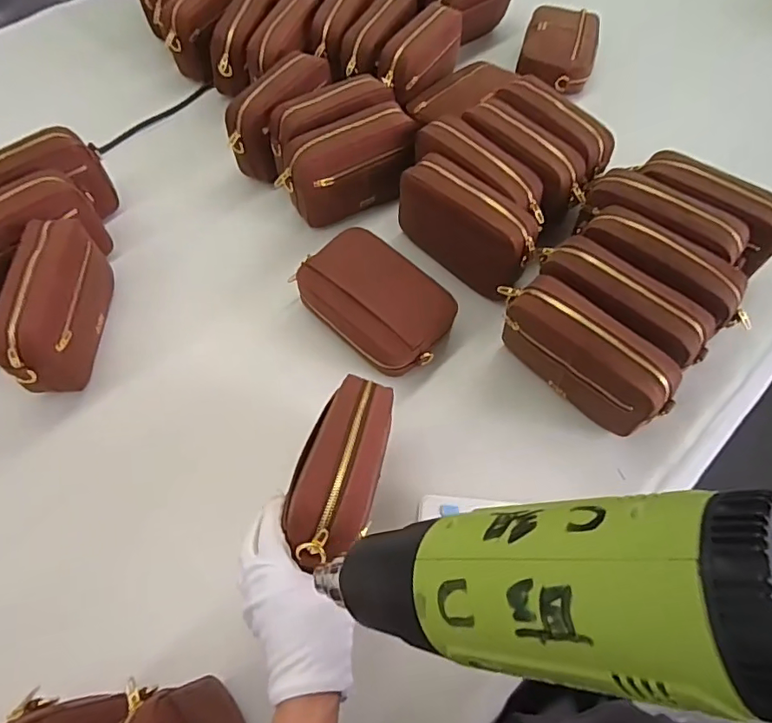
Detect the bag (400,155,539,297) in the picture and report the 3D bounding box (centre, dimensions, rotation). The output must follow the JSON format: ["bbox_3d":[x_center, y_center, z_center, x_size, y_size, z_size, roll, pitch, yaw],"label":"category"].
[{"bbox_3d":[0.104,-0.174,0.683,0.071,0.108,0.192,-38,68,-20],"label":"bag"}]

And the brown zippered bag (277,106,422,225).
[{"bbox_3d":[-0.052,-0.265,0.740,0.190,0.133,0.057,-20,63,-12],"label":"brown zippered bag"}]

